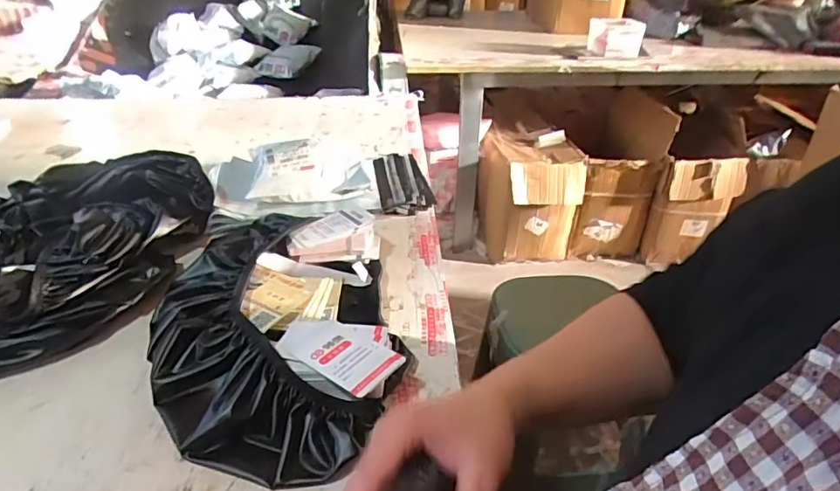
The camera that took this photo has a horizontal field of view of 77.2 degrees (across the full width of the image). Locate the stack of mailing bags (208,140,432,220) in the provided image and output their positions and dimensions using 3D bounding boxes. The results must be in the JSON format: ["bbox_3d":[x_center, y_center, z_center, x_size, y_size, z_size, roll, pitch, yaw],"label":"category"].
[{"bbox_3d":[-0.167,-0.126,0.881,0.357,0.081,0.211,-6,32,-11],"label":"stack of mailing bags"}]

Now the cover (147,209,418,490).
[{"bbox_3d":[-0.165,0.068,0.602,0.262,0.050,0.436,-7,33,-14],"label":"cover"}]

